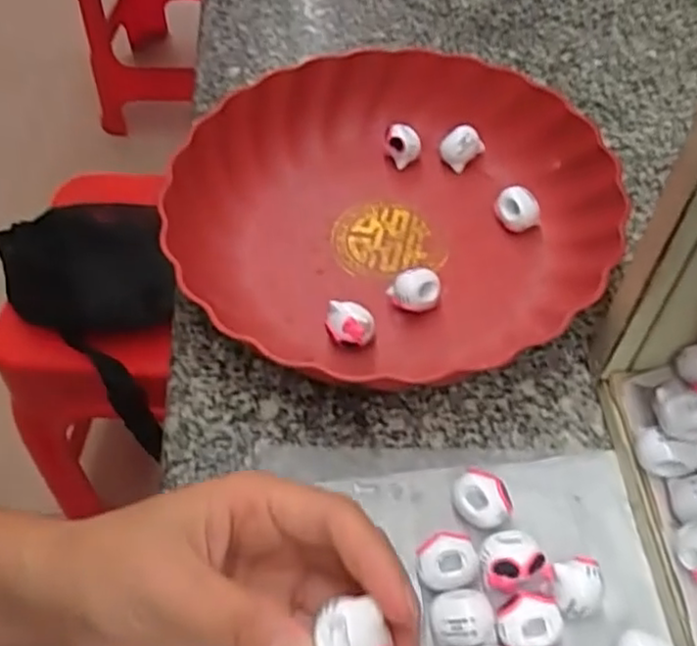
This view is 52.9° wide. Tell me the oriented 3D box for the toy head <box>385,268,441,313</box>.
[{"bbox_3d":[0.037,-0.017,0.380,0.025,0.022,0.019,-30,57,-18],"label":"toy head"}]

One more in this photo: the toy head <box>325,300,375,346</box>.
[{"bbox_3d":[0.000,0.002,0.368,0.020,0.023,0.025,-23,55,-13],"label":"toy head"}]

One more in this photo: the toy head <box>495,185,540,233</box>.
[{"bbox_3d":[0.098,-0.065,0.409,0.025,0.024,0.018,10,55,11],"label":"toy head"}]

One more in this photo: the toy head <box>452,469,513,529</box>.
[{"bbox_3d":[0.059,0.079,0.309,0.025,0.021,0.021,19,57,17],"label":"toy head"}]

